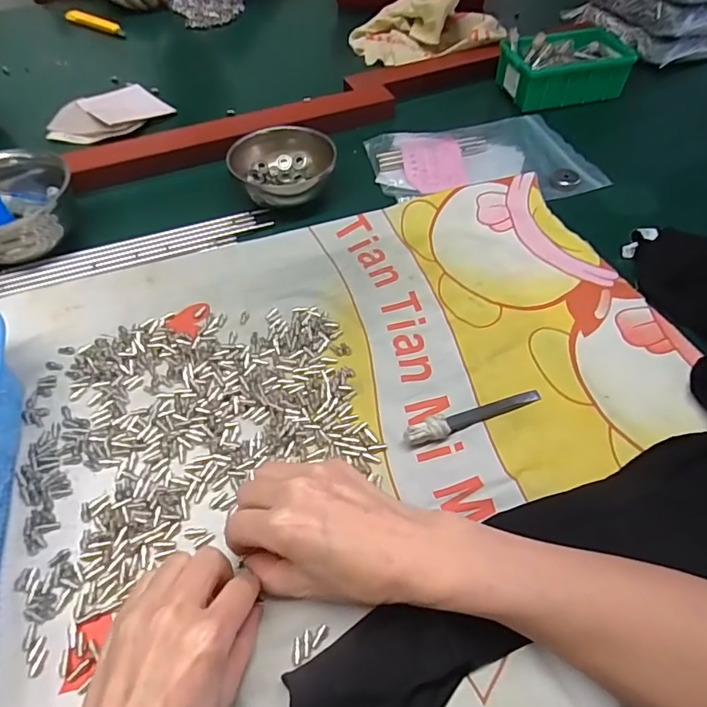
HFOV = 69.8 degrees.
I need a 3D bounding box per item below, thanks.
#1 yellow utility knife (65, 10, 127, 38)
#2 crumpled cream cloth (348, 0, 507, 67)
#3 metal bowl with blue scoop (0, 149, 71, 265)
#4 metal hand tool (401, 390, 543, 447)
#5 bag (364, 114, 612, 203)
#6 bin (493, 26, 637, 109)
[{"bbox_3d":[-0.408,-0.524,0.803,0.097,0.012,0.024,19,54,-2],"label":"yellow utility knife"},{"bbox_3d":[0.104,-0.485,0.739,0.207,0.072,0.127,11,53,8],"label":"crumpled cream cloth"},{"bbox_3d":[-0.331,-0.141,0.481,0.096,0.069,0.116,35,60,24],"label":"metal bowl with blue scoop"},{"bbox_3d":[0.086,0.044,0.362,0.106,0.016,0.015,-19,55,-14],"label":"metal hand tool"},{"bbox_3d":[0.143,-0.221,0.574,0.234,0.014,0.153,-10,53,-7],"label":"bag"},{"bbox_3d":[0.269,-0.361,0.650,0.140,0.061,0.096,-10,53,-7],"label":"bin"}]

